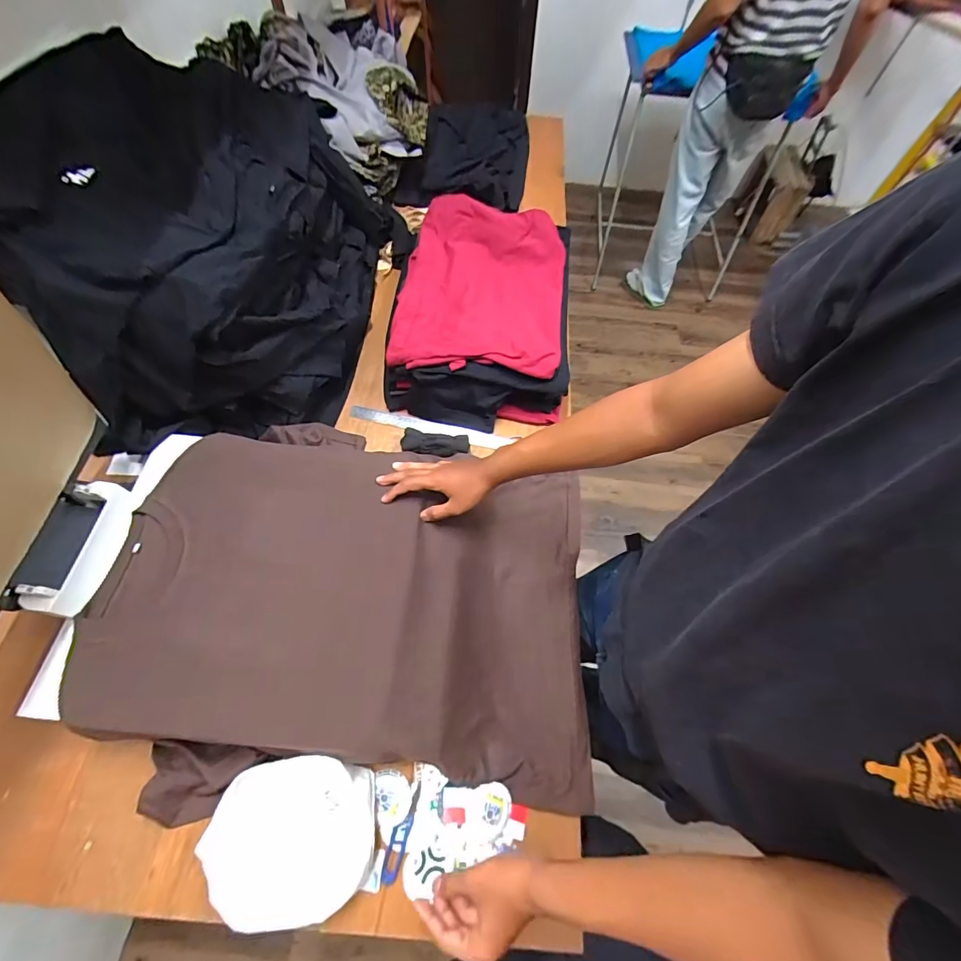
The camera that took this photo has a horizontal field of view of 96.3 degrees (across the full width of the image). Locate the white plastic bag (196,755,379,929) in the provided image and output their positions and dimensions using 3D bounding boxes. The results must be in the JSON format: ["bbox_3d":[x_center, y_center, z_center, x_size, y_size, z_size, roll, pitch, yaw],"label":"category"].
[{"bbox_3d":[-0.227,0.436,0.523,0.197,0.044,0.153,0,63,-3],"label":"white plastic bag"}]

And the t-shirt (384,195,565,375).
[{"bbox_3d":[0.009,-0.394,0.887,0.327,0.067,0.467,6,63,0],"label":"t-shirt"}]

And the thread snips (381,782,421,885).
[{"bbox_3d":[-0.099,0.444,0.546,0.021,0.007,0.105,16,63,5],"label":"thread snips"}]

